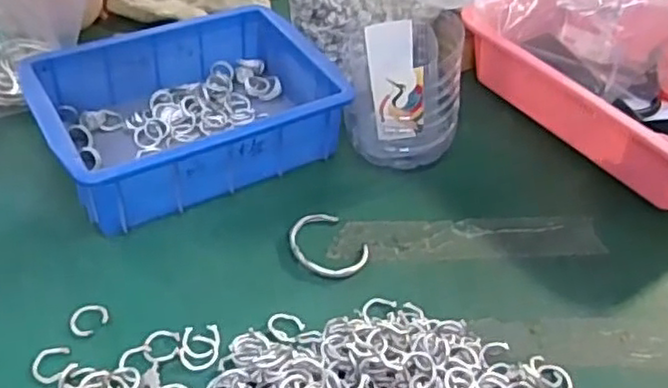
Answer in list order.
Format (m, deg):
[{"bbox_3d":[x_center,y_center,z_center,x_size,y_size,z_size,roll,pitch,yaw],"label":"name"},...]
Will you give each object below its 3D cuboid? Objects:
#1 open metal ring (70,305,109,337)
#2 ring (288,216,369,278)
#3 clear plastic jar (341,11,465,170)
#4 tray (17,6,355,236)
[{"bbox_3d":[-0.174,0.089,0.479,0.025,0.006,0.024,3,42,-3],"label":"open metal ring"},{"bbox_3d":[-0.006,0.042,0.543,0.055,0.005,0.069,-30,53,-32],"label":"ring"},{"bbox_3d":[0.062,-0.093,0.616,0.098,0.116,0.093,1,43,-5],"label":"clear plastic jar"},{"bbox_3d":[-0.130,-0.073,0.603,0.236,0.079,0.170,-20,48,-25],"label":"tray"}]

